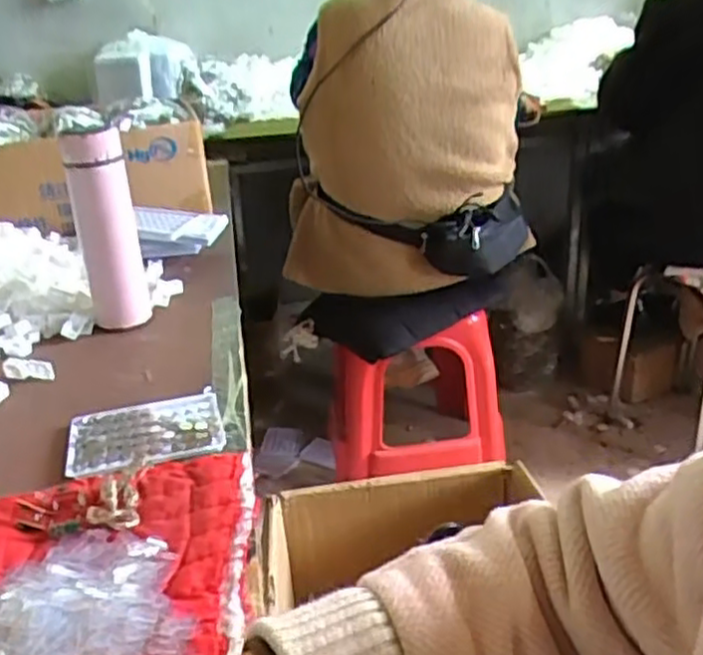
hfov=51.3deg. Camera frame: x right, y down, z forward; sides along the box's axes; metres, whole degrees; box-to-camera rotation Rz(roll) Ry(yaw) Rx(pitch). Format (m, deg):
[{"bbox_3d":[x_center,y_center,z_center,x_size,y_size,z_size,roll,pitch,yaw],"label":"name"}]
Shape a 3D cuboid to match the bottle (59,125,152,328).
[{"bbox_3d":[-0.280,-0.120,0.847,0.073,0.214,0.066,-18,29,-29],"label":"bottle"}]

